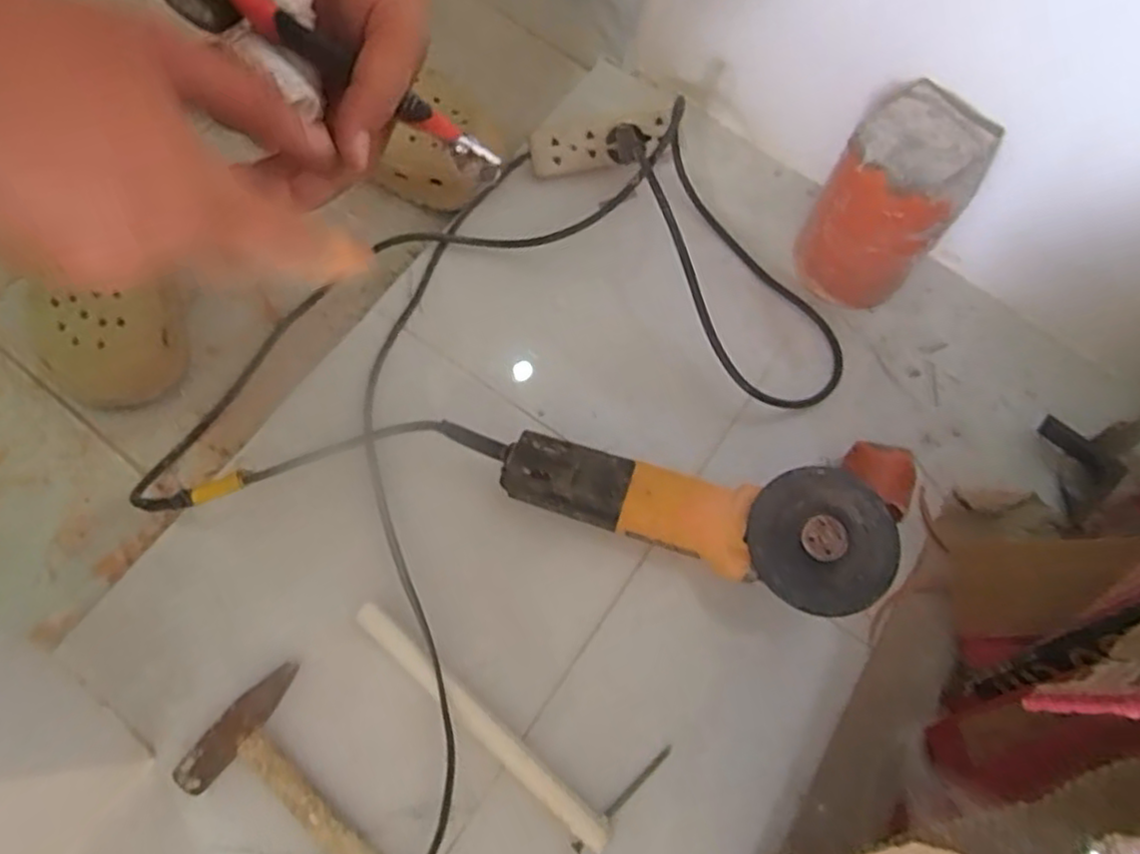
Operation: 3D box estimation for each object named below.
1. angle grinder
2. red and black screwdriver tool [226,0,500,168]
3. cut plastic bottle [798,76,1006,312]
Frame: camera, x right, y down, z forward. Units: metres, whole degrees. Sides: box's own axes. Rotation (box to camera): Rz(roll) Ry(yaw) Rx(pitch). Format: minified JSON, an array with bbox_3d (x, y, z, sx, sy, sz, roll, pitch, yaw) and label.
[{"bbox_3d":[0.059,0.069,0.541,0.324,0.101,0.102,10,71,2],"label":"angle grinder"},{"bbox_3d":[-0.107,-0.165,0.321,0.173,0.012,0.014,25,67,-30],"label":"red and black screwdriver tool"},{"bbox_3d":[0.269,-0.188,0.611,0.095,0.160,0.101,1,71,-2],"label":"cut plastic bottle"}]

